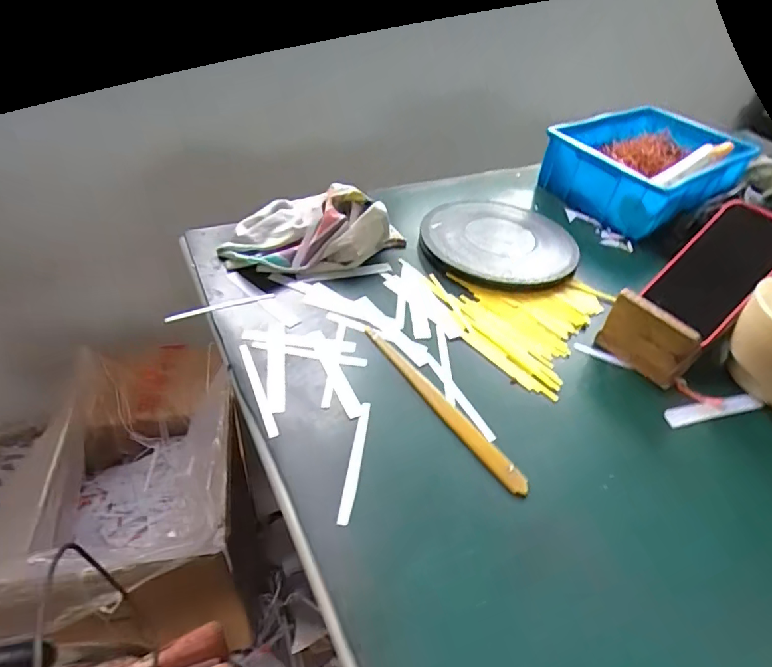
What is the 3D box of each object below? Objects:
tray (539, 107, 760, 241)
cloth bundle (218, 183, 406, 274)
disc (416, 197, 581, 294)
[{"bbox_3d":[0.403,-0.263,0.786,0.284,0.095,0.211,-26,52,-31],"label":"tray"},{"bbox_3d":[-0.084,-0.117,0.575,0.135,0.067,0.189,34,49,27],"label":"cloth bundle"},{"bbox_3d":[0.148,-0.128,0.656,0.193,0.020,0.219,10,42,5],"label":"disc"}]

